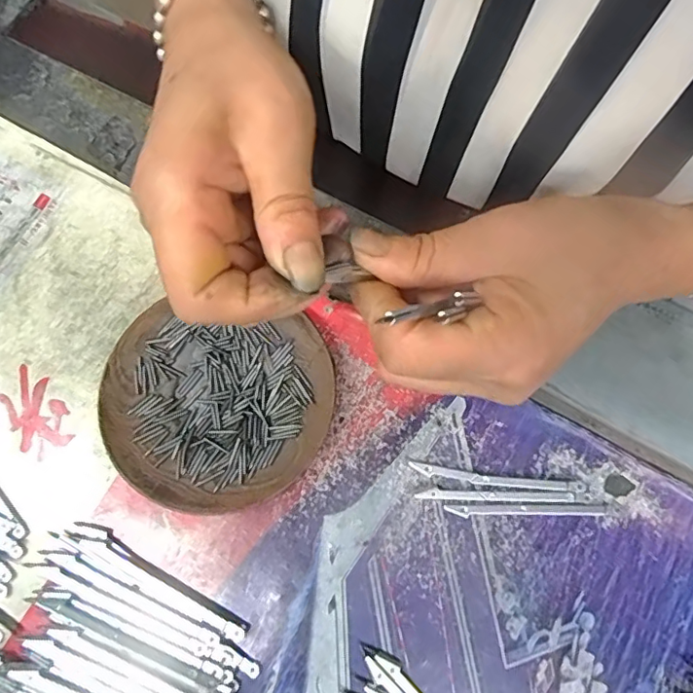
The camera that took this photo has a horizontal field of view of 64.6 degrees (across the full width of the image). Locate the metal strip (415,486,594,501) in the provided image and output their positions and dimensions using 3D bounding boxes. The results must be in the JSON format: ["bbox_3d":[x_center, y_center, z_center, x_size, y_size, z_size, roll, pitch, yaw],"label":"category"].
[{"bbox_3d":[0.082,0.077,0.284,0.089,0.004,0.006,2,74,0],"label":"metal strip"}]

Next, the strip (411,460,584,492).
[{"bbox_3d":[0.079,0.069,0.286,0.089,0.004,0.007,7,74,1],"label":"strip"}]

